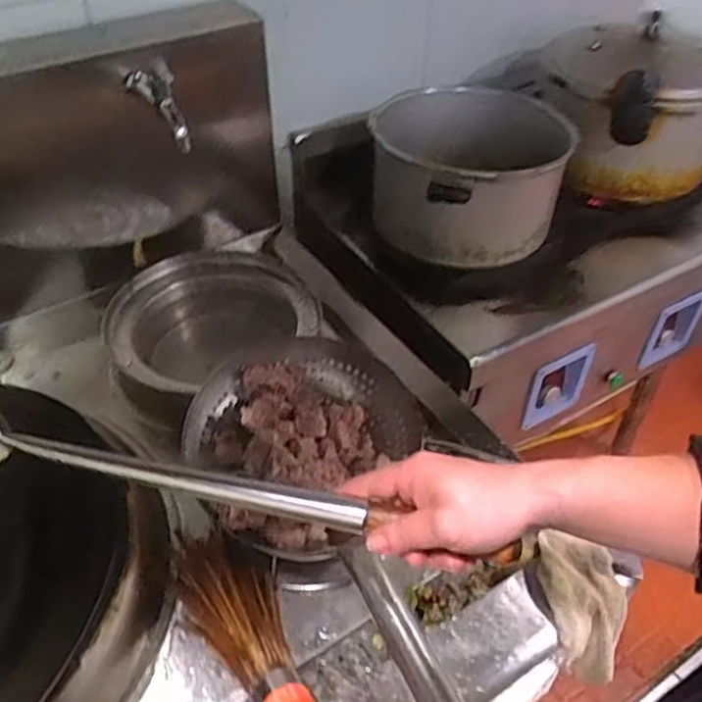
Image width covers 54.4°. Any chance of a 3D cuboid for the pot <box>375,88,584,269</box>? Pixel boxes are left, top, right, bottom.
[{"bbox_3d":[0.190,-0.287,1.107,0.312,0.166,0.321,0,43,0],"label":"pot"}]

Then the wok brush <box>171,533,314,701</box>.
[{"bbox_3d":[-0.093,0.283,0.661,0.096,0.057,0.304,-23,35,-23],"label":"wok brush"}]

